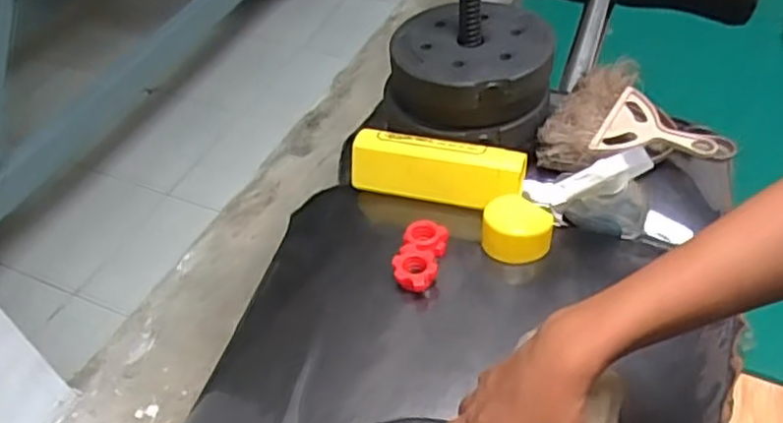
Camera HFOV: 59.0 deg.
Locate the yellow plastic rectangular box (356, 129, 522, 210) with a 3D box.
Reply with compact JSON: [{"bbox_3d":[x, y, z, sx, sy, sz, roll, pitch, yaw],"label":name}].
[{"bbox_3d":[0.050,-0.047,0.734,0.184,0.050,0.053,10,49,15],"label":"yellow plastic rectangular box"}]

